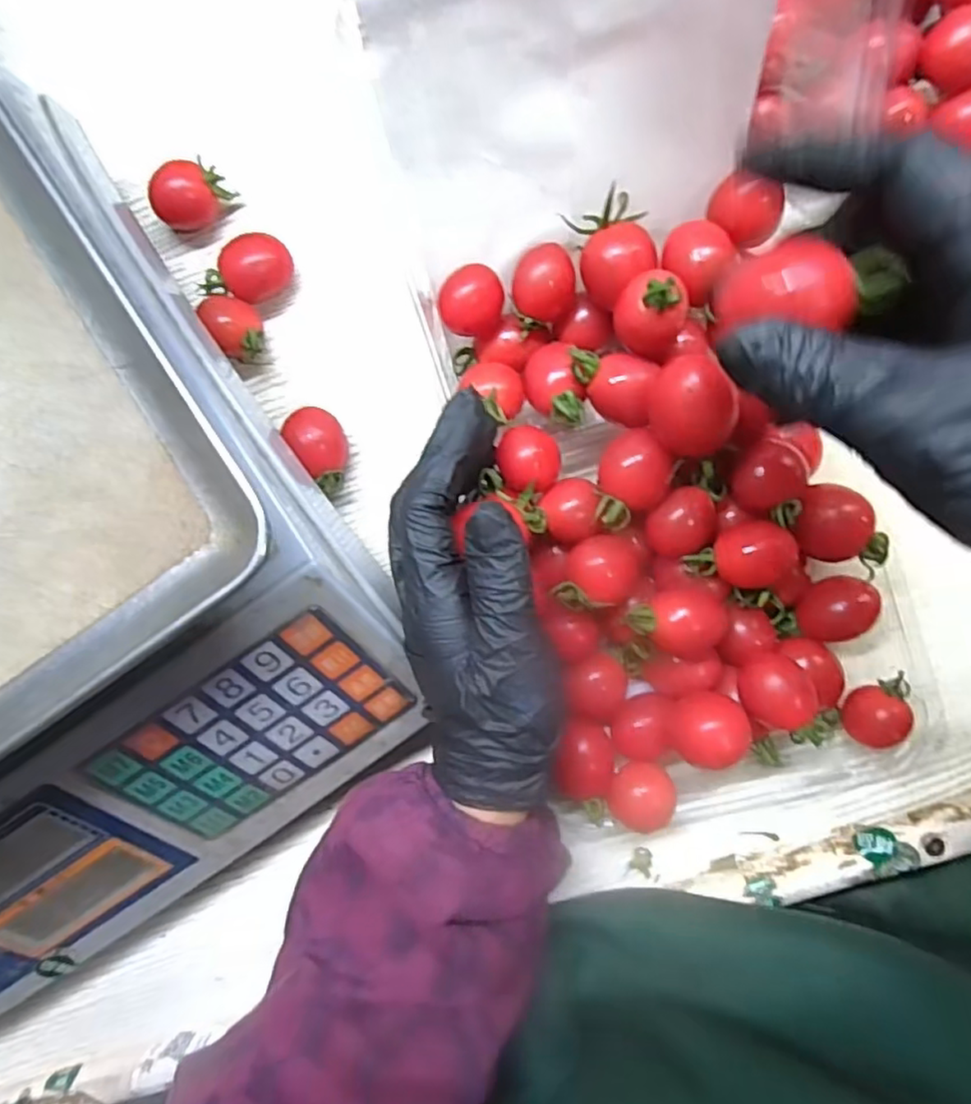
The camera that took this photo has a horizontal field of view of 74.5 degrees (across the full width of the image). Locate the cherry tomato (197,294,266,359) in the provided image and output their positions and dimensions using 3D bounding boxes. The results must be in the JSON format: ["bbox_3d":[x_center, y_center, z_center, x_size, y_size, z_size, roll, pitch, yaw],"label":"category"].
[{"bbox_3d":[-0.116,-0.106,0.294,0.021,0.021,0.032,-37,87,3],"label":"cherry tomato"}]

